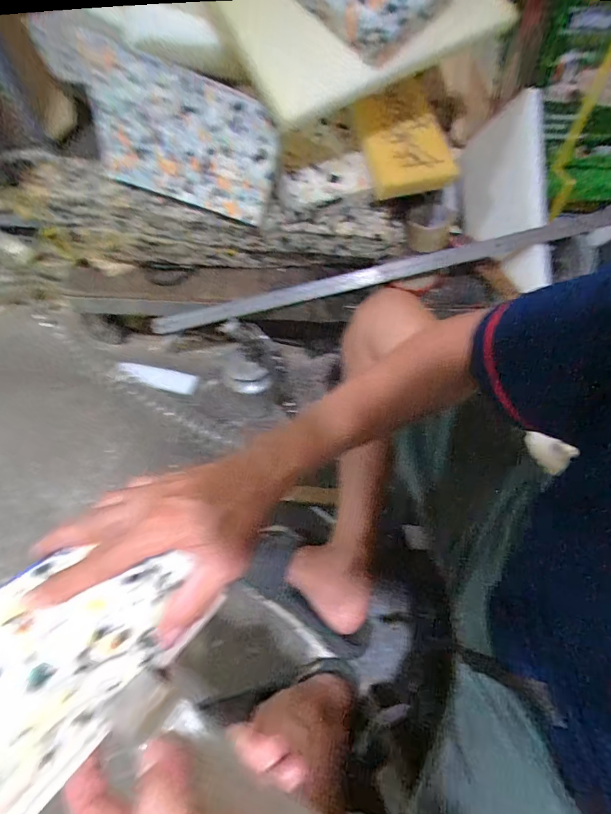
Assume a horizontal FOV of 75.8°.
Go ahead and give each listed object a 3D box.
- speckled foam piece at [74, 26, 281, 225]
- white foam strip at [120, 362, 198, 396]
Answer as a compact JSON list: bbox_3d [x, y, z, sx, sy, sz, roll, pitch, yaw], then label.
[{"bbox_3d":[-0.202,-0.432,0.629,0.323,0.181,0.026,19,39,3],"label":"speckled foam piece"},{"bbox_3d":[-0.323,-0.063,0.855,0.181,0.021,0.049,12,57,8],"label":"white foam strip"}]

